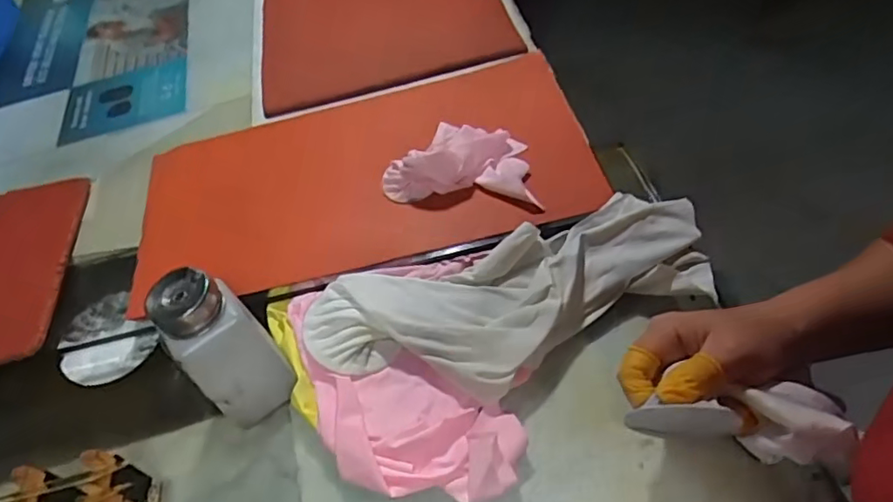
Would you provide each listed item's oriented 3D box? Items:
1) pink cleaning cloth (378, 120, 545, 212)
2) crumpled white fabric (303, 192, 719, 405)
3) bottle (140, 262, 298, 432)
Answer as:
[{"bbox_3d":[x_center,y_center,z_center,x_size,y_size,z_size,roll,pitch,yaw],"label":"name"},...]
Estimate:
[{"bbox_3d":[0.011,-0.077,0.490,0.129,0.050,0.069,1,52,11],"label":"pink cleaning cloth"},{"bbox_3d":[0.053,0.036,0.419,0.294,0.031,0.105,-17,51,-3],"label":"crumpled white fabric"},{"bbox_3d":[-0.142,0.068,0.388,0.053,0.133,0.045,-35,52,-18],"label":"bottle"}]

